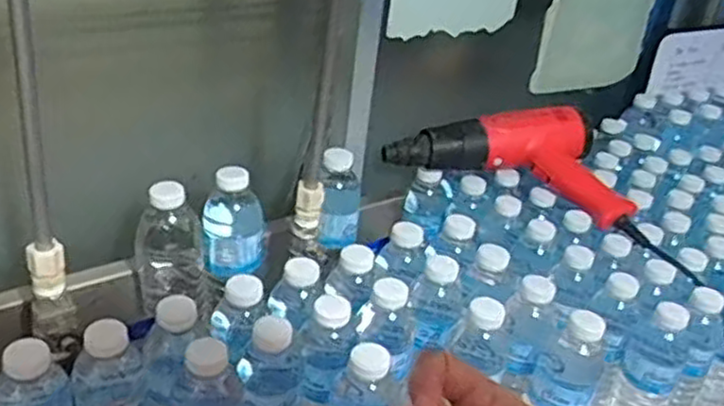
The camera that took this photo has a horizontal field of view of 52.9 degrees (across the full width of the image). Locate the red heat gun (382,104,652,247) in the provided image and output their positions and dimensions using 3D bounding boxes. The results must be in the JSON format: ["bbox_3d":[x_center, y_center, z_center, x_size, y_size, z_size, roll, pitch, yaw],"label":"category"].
[{"bbox_3d":[0.197,-0.062,0.898,0.305,0.083,0.140,16,31,15],"label":"red heat gun"}]

